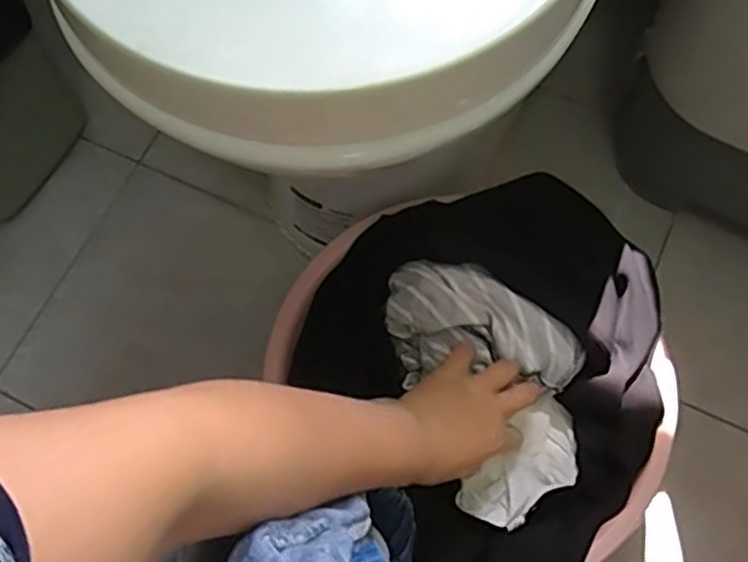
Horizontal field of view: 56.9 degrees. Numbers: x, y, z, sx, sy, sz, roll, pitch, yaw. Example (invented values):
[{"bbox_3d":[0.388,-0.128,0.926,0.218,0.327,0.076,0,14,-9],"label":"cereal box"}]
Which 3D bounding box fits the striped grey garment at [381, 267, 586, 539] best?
[{"bbox_3d":[0.102,0.078,0.579,0.137,0.077,0.217,-23,71,-6],"label":"striped grey garment"}]

